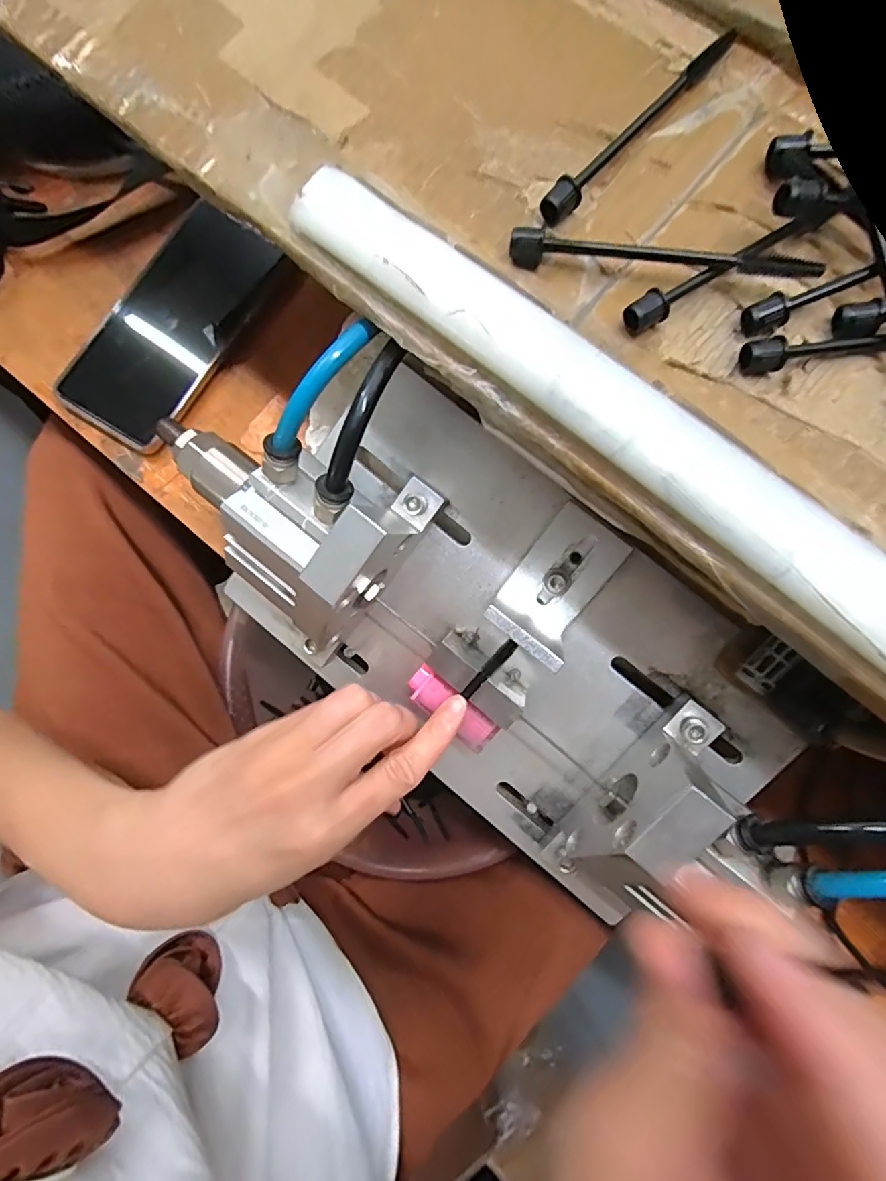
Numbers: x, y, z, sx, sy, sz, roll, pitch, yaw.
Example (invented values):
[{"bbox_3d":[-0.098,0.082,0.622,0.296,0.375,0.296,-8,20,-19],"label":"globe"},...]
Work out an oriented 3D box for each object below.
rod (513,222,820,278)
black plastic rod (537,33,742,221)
[{"bbox_3d":[0.073,-0.113,0.178,0.099,0.015,0.007,10,80,1],"label":"rod"},{"bbox_3d":[0.070,-0.168,0.190,0.009,0.009,0.098,42,82,6],"label":"black plastic rod"}]

